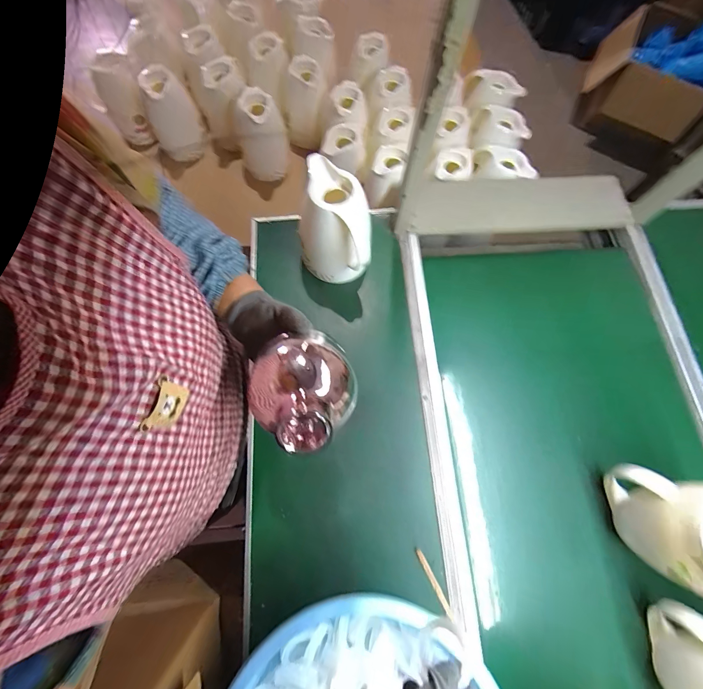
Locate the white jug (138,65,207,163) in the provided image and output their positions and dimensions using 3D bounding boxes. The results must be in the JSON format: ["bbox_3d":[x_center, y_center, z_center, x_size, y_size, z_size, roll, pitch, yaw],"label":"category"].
[{"bbox_3d":[-0.518,-0.664,0.938,0.141,0.197,0.137,-26,75,-10],"label":"white jug"}]

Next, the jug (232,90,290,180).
[{"bbox_3d":[-0.259,-0.590,0.932,0.138,0.186,0.138,1,72,-2],"label":"jug"}]

